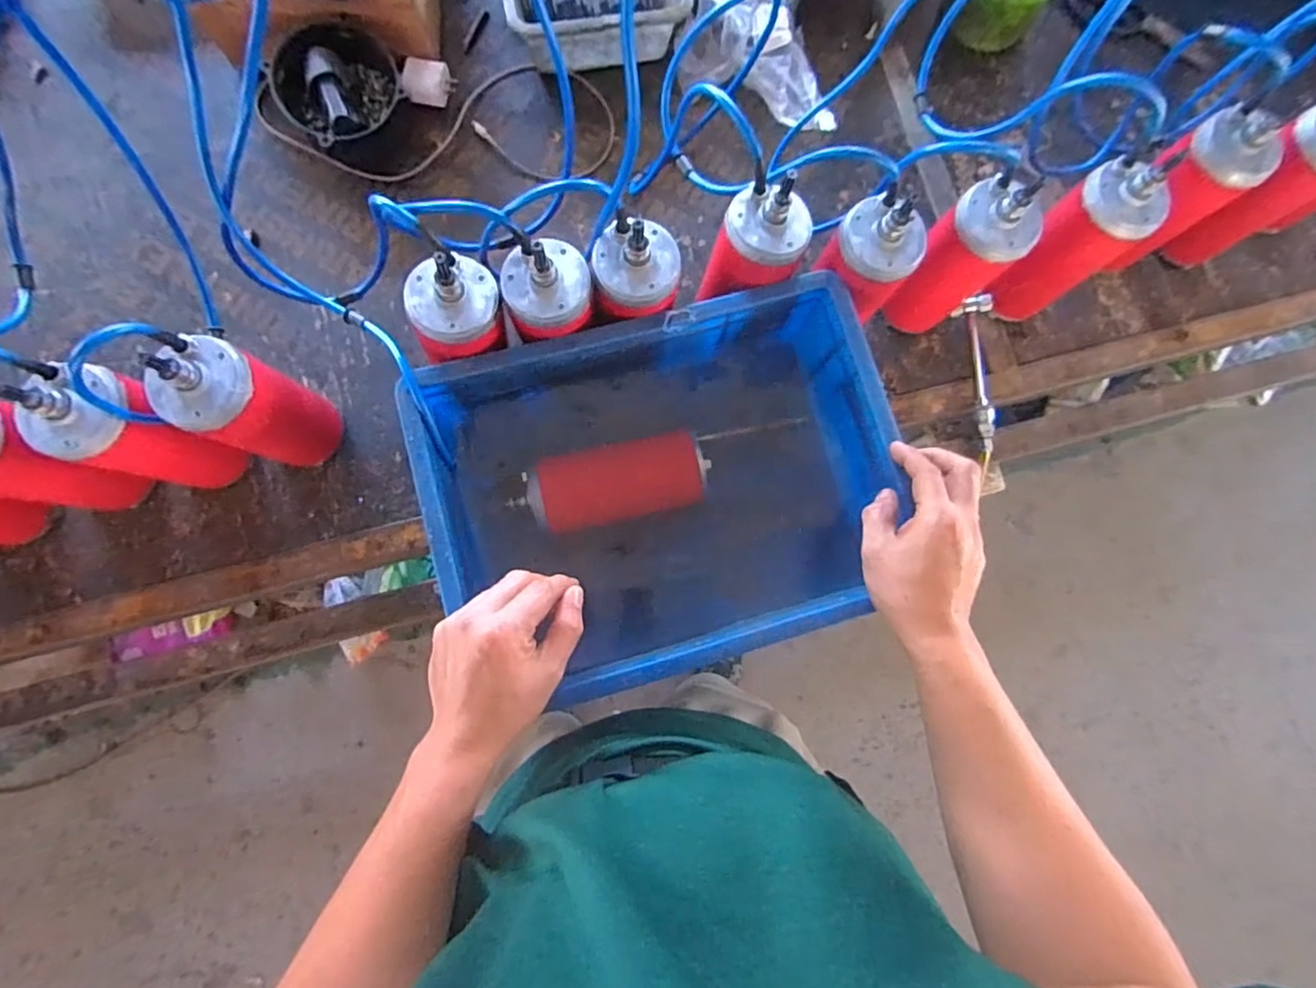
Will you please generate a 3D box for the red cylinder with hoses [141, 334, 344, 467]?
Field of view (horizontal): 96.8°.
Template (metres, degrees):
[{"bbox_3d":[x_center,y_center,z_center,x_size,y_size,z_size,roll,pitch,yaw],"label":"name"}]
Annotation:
[{"bbox_3d":[-0.351,-0.076,0.523,0.071,0.198,0.069,0,81,-3],"label":"red cylinder with hoses"}]

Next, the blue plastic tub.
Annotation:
[{"bbox_3d":[0.004,-0.006,0.546,0.386,0.130,0.277,-16,86,-5],"label":"blue plastic tub"}]

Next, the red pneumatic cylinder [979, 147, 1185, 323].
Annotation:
[{"bbox_3d":[0.411,-0.249,0.597,0.082,0.189,0.082,-35,85,-7],"label":"red pneumatic cylinder"}]

